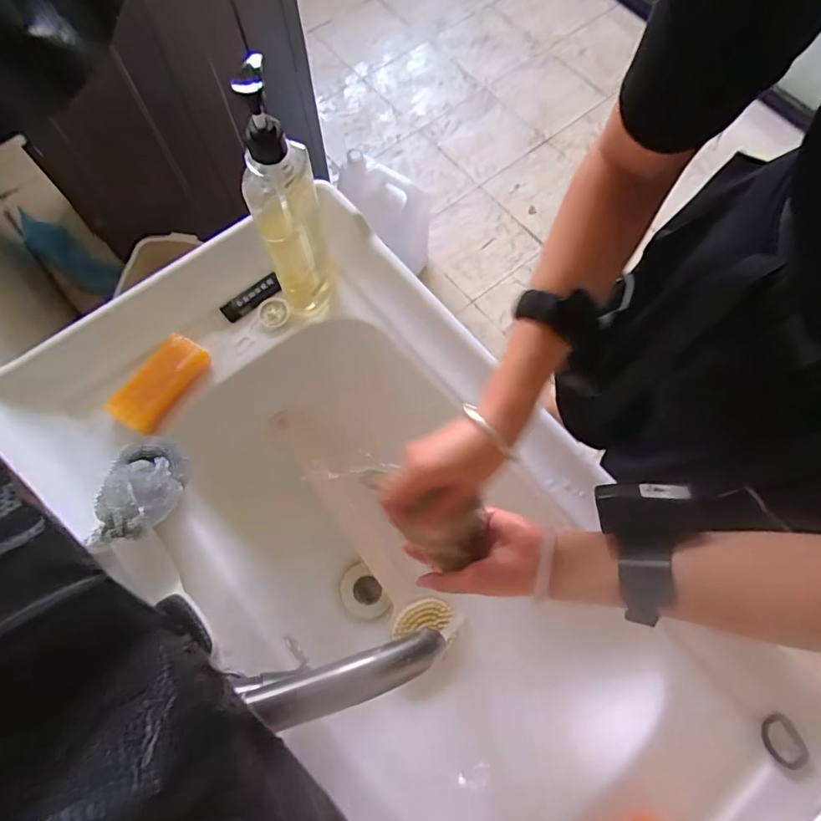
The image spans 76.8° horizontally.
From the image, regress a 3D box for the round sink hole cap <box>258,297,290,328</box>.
[{"bbox_3d":[-0.159,-0.115,0.603,0.036,0.008,0.033,0,71,-1],"label":"round sink hole cap"}]

